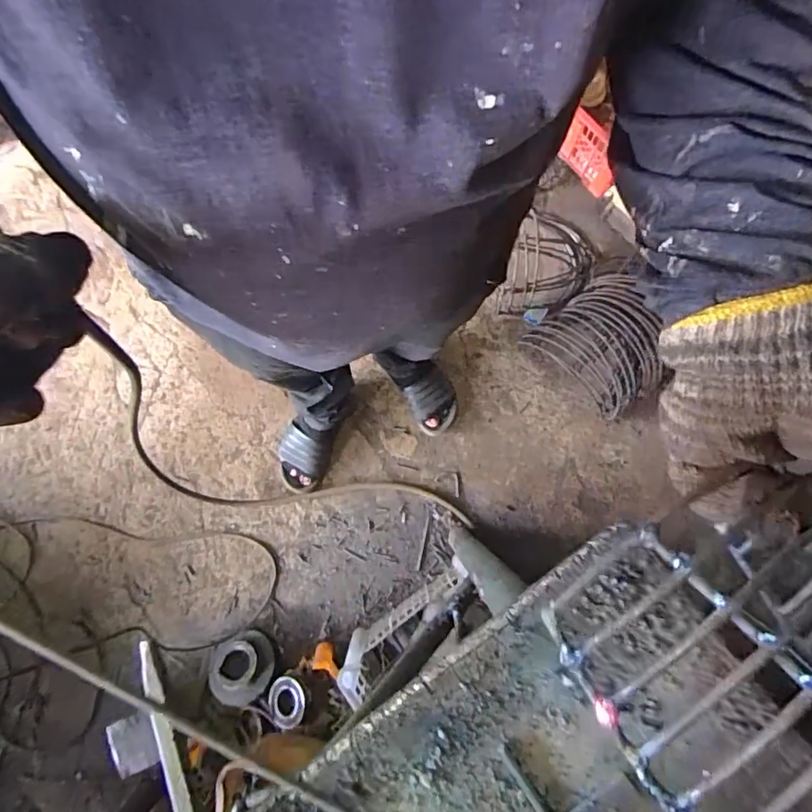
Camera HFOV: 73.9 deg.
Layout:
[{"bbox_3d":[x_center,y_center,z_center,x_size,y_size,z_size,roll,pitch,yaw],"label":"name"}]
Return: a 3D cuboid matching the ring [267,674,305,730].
[{"bbox_3d":[-0.236,0.582,1.063,0.076,0.009,0.090,-14,60,10],"label":"ring"}]

